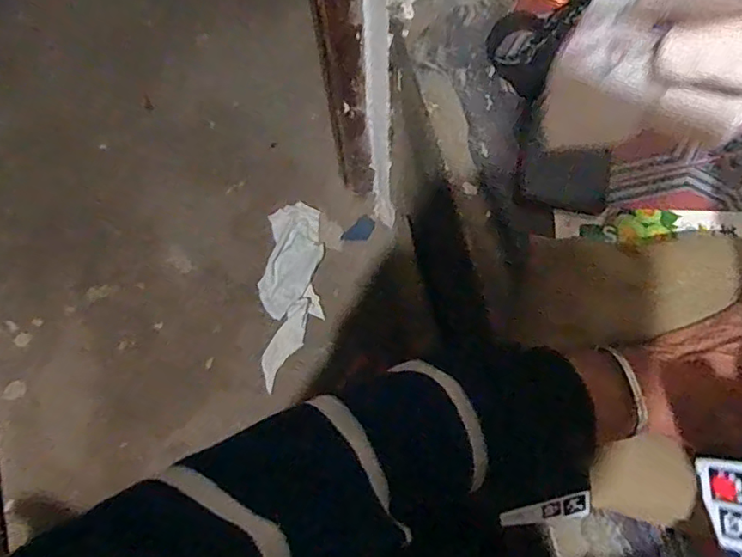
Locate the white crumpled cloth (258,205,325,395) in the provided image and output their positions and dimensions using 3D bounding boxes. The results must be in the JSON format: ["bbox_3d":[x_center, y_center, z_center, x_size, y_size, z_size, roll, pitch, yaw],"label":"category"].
[{"bbox_3d":[-0.154,0.023,1.034,0.115,0.028,0.348,-1,75,1],"label":"white crumpled cloth"}]

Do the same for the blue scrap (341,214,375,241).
[{"bbox_3d":[-0.024,-0.094,1.071,0.070,0.004,0.040,-42,88,-7],"label":"blue scrap"}]

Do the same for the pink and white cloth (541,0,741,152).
[{"bbox_3d":[0.175,-0.118,0.299,0.126,0.187,0.050,21,77,7],"label":"pink and white cloth"}]

